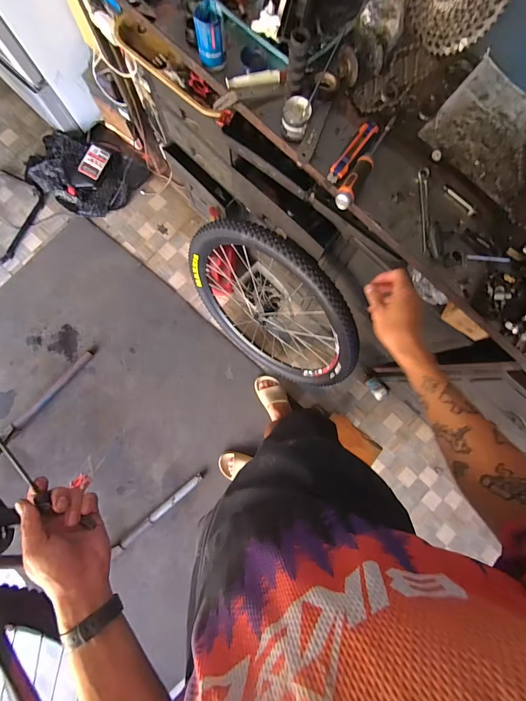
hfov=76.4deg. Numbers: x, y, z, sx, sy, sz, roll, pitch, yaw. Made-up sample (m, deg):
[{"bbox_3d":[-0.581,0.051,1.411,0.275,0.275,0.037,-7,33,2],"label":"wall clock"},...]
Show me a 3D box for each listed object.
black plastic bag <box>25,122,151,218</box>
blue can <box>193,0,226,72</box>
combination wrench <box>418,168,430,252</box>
[{"bbox_3d":[-0.808,-0.829,1.502,0.466,0.125,0.378,37,84,3],"label":"black plastic bag"},{"bbox_3d":[-0.101,-0.594,0.638,0.060,0.081,0.062,0,84,-1],"label":"blue can"},{"bbox_3d":[0.311,-0.272,0.644,0.019,0.014,0.161,3,84,-1],"label":"combination wrench"}]

